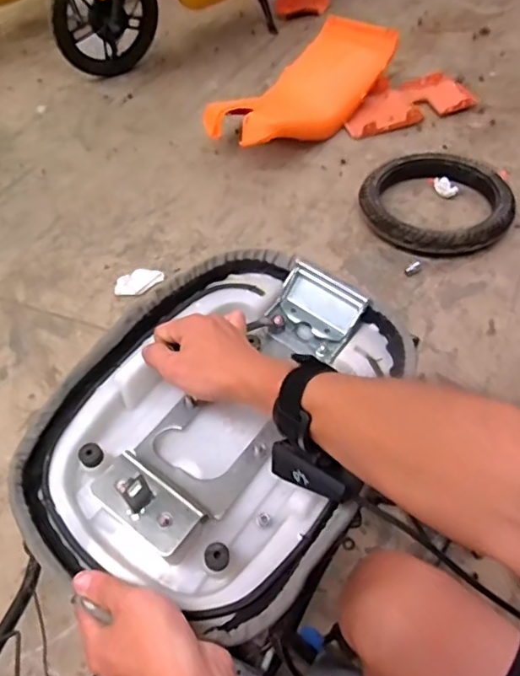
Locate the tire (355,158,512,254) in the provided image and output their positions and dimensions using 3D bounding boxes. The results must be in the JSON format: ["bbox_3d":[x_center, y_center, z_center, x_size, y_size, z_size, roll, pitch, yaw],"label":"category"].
[{"bbox_3d":[0.427,-0.327,1.337,0.331,0.076,0.340,-2,52,2],"label":"tire"}]

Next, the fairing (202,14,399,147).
[{"bbox_3d":[0.141,-0.739,1.573,0.640,0.159,0.261,-33,57,-21],"label":"fairing"}]

